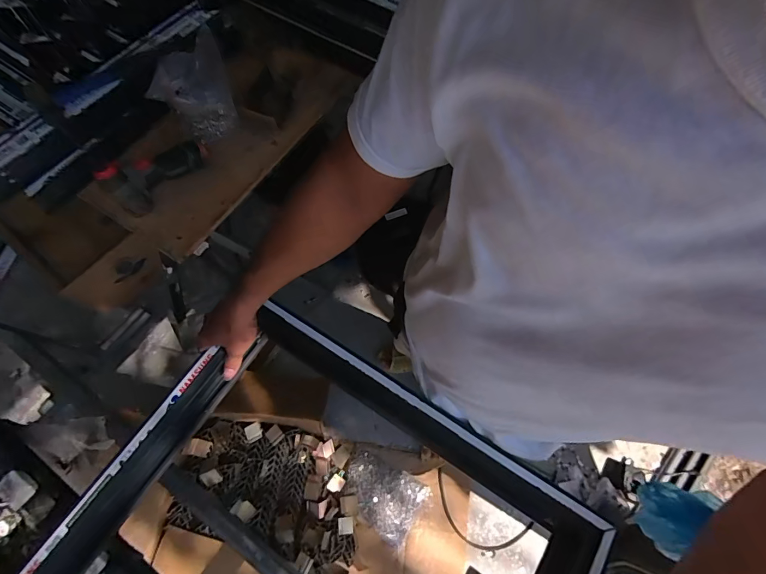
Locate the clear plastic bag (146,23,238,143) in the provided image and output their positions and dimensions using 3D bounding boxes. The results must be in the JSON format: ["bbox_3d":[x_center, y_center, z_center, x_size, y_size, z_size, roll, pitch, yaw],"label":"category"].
[{"bbox_3d":[-0.366,-0.379,0.770,0.134,0.120,0.138,-17,68,-6],"label":"clear plastic bag"}]

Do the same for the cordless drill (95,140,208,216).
[{"bbox_3d":[-0.419,-0.224,0.729,0.064,0.090,0.184,35,72,15],"label":"cordless drill"}]

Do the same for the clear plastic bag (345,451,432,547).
[{"bbox_3d":[-0.002,0.610,1.190,0.252,0.031,0.180,37,72,15],"label":"clear plastic bag"}]

